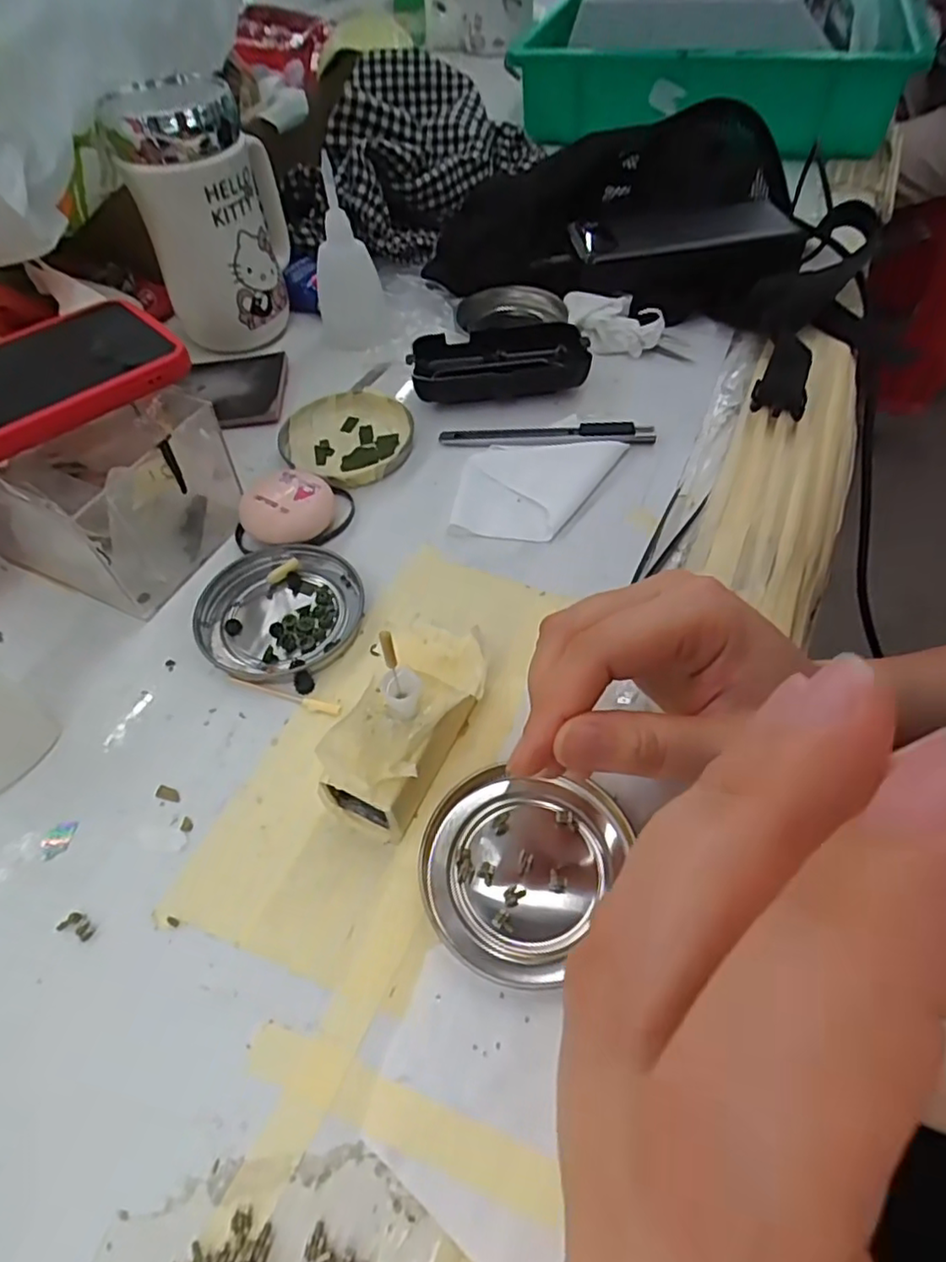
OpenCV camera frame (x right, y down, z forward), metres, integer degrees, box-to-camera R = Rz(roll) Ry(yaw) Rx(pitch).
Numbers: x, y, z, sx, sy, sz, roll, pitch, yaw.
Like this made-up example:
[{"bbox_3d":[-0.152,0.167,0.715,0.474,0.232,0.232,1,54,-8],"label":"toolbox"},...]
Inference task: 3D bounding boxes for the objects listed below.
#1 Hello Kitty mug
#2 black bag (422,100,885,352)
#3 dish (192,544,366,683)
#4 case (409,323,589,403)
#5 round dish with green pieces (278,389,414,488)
[{"bbox_3d":[-0.167,-0.267,0.424,0.088,0.132,0.079,-15,55,-9],"label":"Hello Kitty mug"},{"bbox_3d":[0.142,-0.316,0.486,0.306,0.075,0.220,17,56,14],"label":"black bag"},{"bbox_3d":[-0.094,-0.011,0.319,0.075,0.009,0.075,-1,54,1],"label":"dish"},{"bbox_3d":[0.016,-0.172,0.418,0.107,0.026,0.055,-4,54,-1],"label":"case"},{"bbox_3d":[-0.074,-0.118,0.393,0.080,0.009,0.074,-1,54,1],"label":"round dish with green pieces"}]

